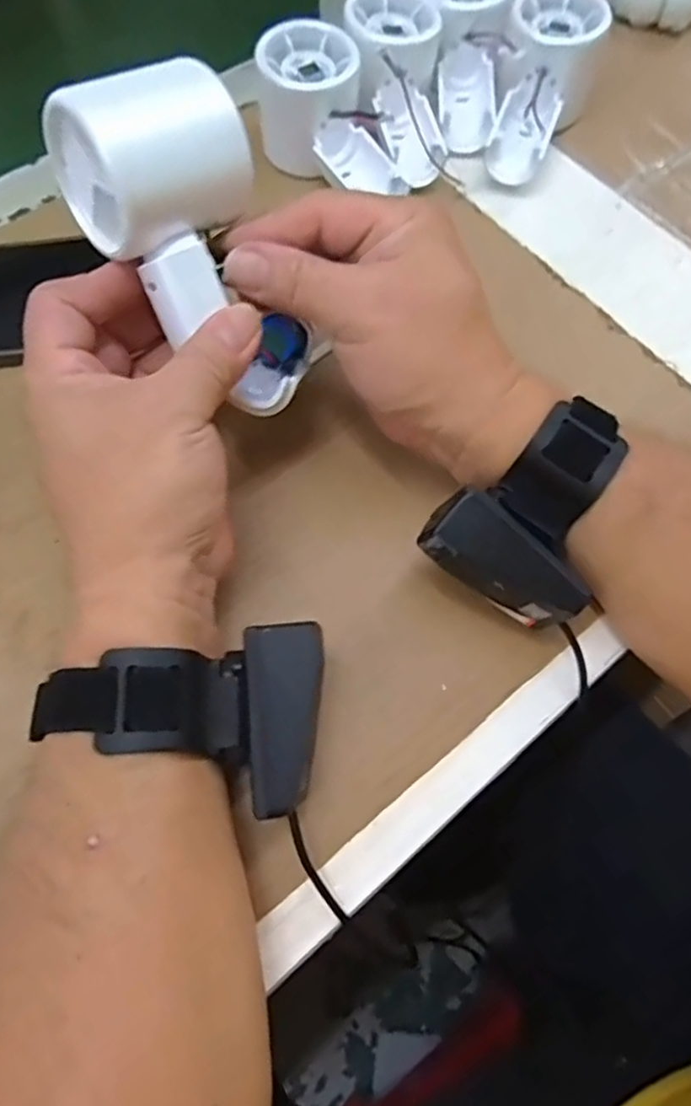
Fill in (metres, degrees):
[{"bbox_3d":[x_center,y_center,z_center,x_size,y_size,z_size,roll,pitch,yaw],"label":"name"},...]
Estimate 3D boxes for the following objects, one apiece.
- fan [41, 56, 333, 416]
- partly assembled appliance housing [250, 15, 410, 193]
[{"bbox_3d":[-0.060,-0.125,0.280,0.060,0.129,0.055,-45,38,-18],"label":"fan"},{"bbox_3d":[-0.011,-0.248,0.395,0.058,0.057,0.102,-24,70,-12],"label":"partly assembled appliance housing"}]

